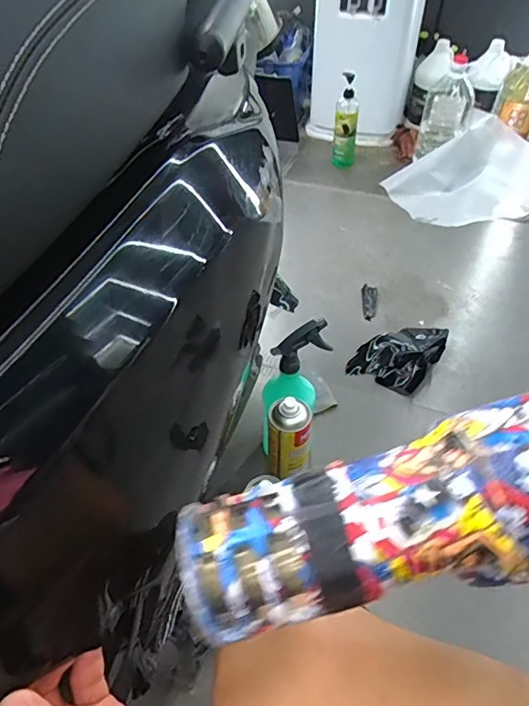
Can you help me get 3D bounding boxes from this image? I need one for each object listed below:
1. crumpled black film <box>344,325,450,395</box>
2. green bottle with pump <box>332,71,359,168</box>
[{"bbox_3d":[0.305,-0.007,1.132,0.158,0.049,0.203,32,55,27],"label":"crumpled black film"},{"bbox_3d":[0.275,-0.776,1.677,0.074,0.278,0.095,2,47,3],"label":"green bottle with pump"}]

